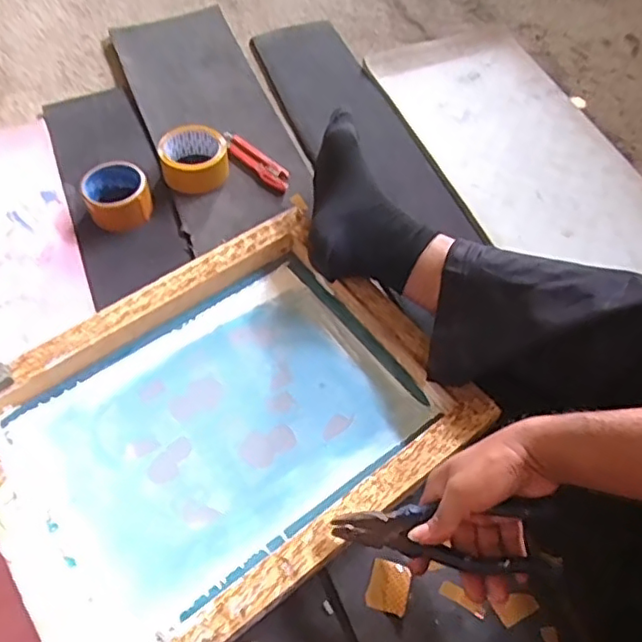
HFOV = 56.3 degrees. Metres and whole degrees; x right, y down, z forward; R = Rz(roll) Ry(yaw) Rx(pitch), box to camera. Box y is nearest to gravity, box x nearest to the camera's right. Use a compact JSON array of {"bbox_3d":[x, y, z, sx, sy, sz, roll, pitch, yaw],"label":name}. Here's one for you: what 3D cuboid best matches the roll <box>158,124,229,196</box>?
[{"bbox_3d":[-0.183,-0.235,0.868,0.096,0.045,0.091,0,58,-1],"label":"roll"}]

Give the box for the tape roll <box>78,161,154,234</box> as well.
[{"bbox_3d":[-0.279,-0.172,0.824,0.085,0.053,0.079,0,58,-1],"label":"tape roll"}]

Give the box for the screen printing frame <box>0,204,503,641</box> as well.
[{"bbox_3d":[-0.106,0.104,0.638,0.450,0.047,0.363,-33,64,-20],"label":"screen printing frame"}]

